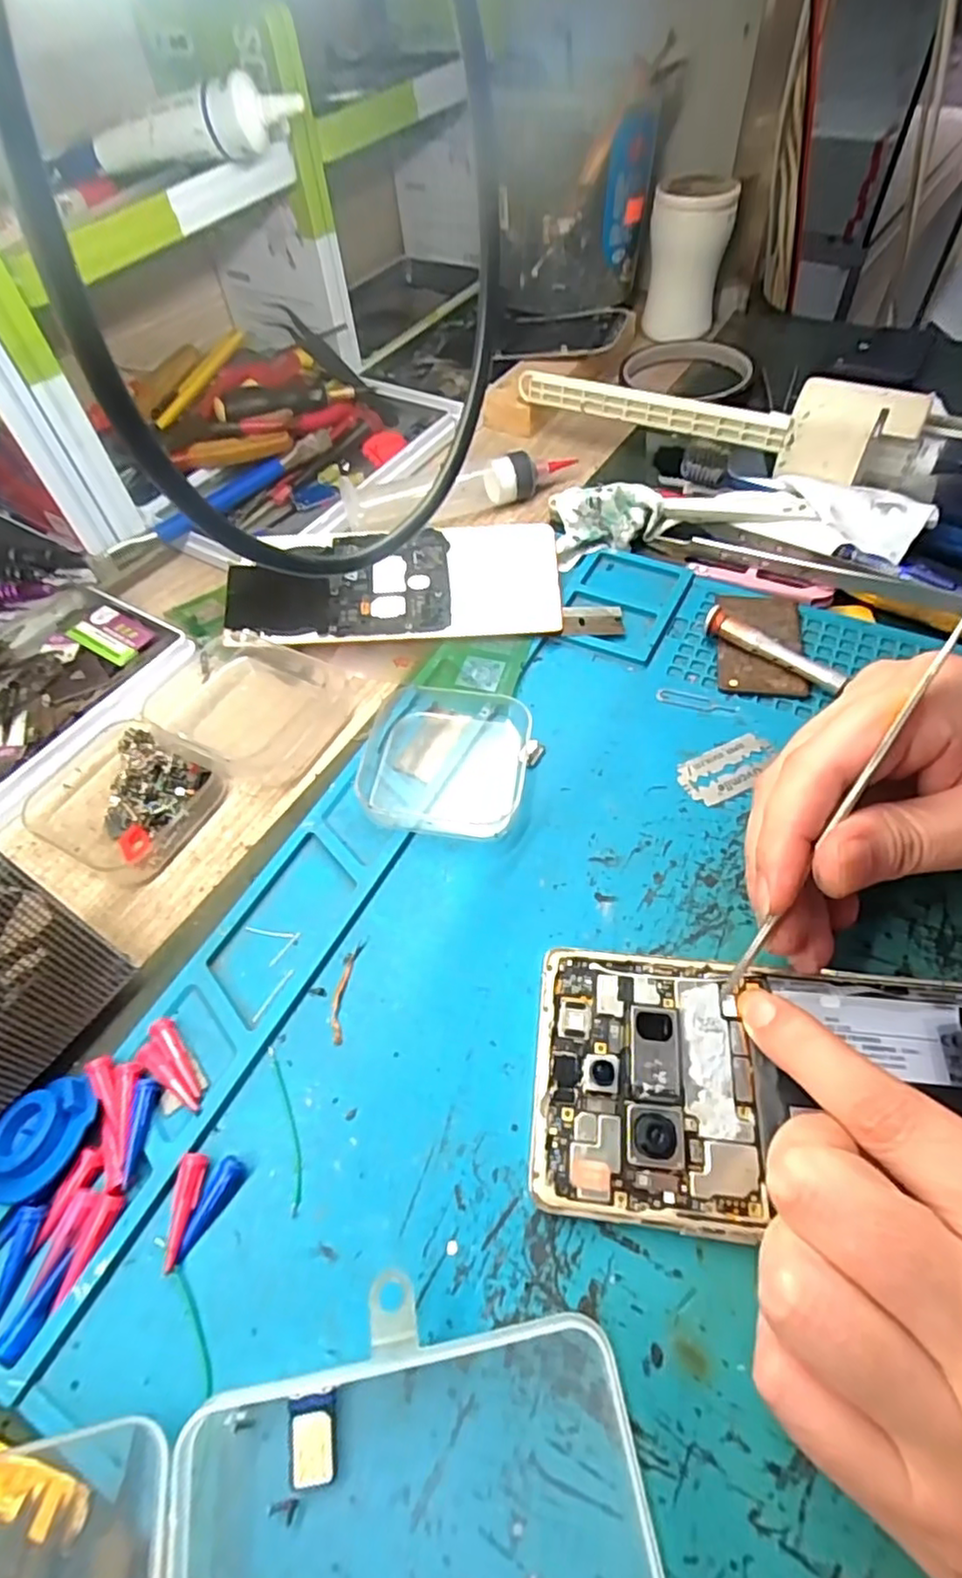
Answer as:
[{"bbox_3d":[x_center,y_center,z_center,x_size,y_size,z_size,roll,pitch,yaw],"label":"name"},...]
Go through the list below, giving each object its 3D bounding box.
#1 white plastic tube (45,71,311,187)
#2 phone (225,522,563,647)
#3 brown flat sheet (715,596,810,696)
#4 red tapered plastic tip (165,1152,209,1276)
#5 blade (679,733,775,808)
[{"bbox_3d":[-0.156,-0.324,0.326,0.136,0.032,0.021,-4,55,0],"label":"white plastic tube"},{"bbox_3d":[-0.041,-0.101,0.324,0.160,0.014,0.071,-2,55,2],"label":"phone"},{"bbox_3d":[0.125,-0.067,0.296,0.036,0.008,0.059,9,56,9],"label":"brown flat sheet"},{"bbox_3d":[-0.083,0.117,0.185,0.007,0.005,0.027,0,55,3],"label":"red tapered plastic tip"},{"bbox_3d":[0.098,-0.008,0.262,0.040,0.004,0.023,-23,57,-13],"label":"blade"}]

